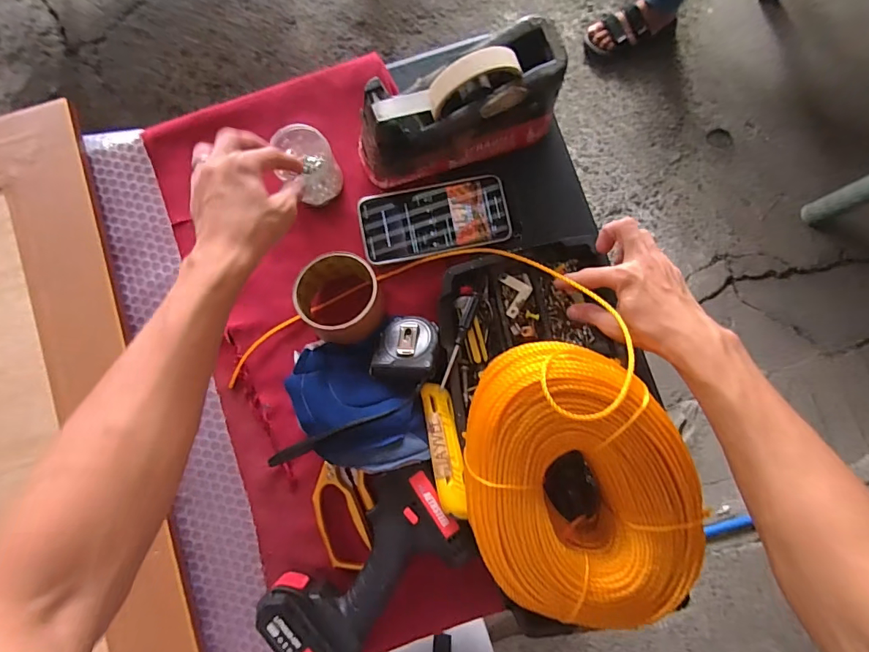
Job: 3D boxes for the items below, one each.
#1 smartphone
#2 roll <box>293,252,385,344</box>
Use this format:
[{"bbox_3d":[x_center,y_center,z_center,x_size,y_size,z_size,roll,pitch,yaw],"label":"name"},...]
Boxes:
[{"bbox_3d":[0.001,-0.116,0.492,0.156,0.008,0.079,-10,84,0],"label":"smartphone"},{"bbox_3d":[-0.096,-0.027,0.466,0.080,0.048,0.089,-21,84,-2],"label":"roll"}]

